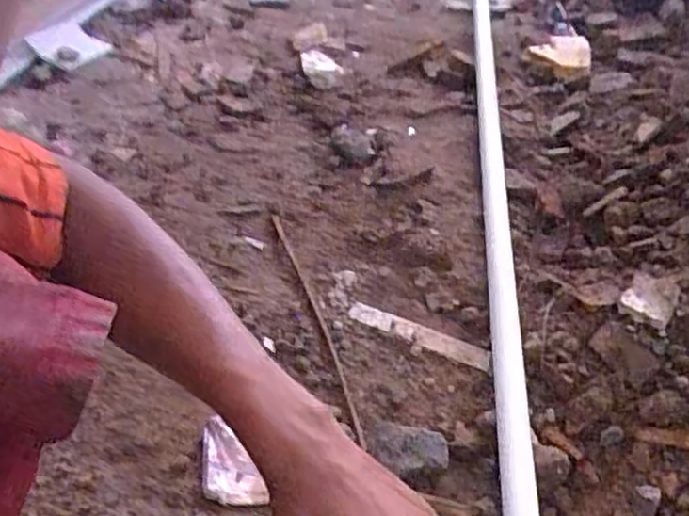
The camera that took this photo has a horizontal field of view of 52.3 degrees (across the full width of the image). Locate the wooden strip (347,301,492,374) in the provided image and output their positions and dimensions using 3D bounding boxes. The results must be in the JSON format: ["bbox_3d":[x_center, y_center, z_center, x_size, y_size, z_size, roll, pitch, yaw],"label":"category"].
[{"bbox_3d":[0.089,0.091,0.833,0.176,0.006,0.028,20,45,18],"label":"wooden strip"}]

